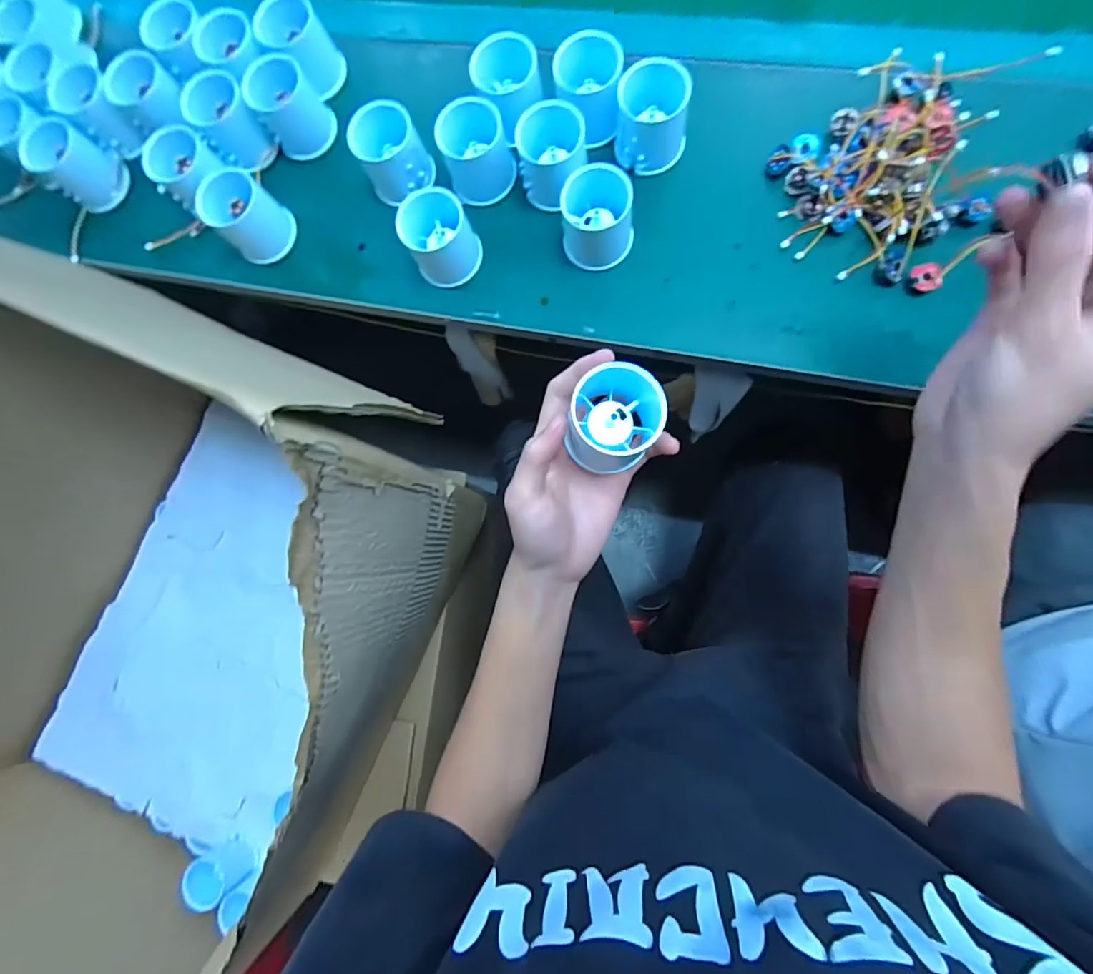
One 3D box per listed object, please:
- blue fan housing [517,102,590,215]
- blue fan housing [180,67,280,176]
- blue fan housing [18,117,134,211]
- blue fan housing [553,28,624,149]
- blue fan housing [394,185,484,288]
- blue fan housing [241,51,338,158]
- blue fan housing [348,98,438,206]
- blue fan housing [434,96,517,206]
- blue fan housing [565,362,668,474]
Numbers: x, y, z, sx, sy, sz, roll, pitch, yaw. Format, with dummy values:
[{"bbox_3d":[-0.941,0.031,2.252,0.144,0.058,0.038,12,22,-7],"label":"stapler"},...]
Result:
[{"bbox_3d":[0.005,-0.264,0.388,0.054,0.051,0.047,-35,80,1],"label":"blue fan housing"},{"bbox_3d":[-0.277,-0.319,0.429,0.048,0.056,0.049,-1,83,7],"label":"blue fan housing"},{"bbox_3d":[-0.436,-0.299,0.453,0.062,0.050,0.056,35,88,10],"label":"blue fan housing"},{"bbox_3d":[0.037,-0.314,0.383,0.047,0.045,0.053,-43,80,0],"label":"blue fan housing"},{"bbox_3d":[-0.086,-0.204,0.397,0.054,0.054,0.054,-1,83,7],"label":"blue fan housing"},{"bbox_3d":[-0.226,-0.338,0.433,0.054,0.057,0.054,-1,83,7],"label":"blue fan housing"},{"bbox_3d":[-0.128,-0.275,0.407,0.053,0.058,0.051,-1,83,7],"label":"blue fan housing"},{"bbox_3d":[-0.057,-0.274,0.402,0.054,0.053,0.053,-22,81,3],"label":"blue fan housing"},{"bbox_3d":[0.040,-0.040,0.291,0.055,0.047,0.055,-1,83,7],"label":"blue fan housing"}]

